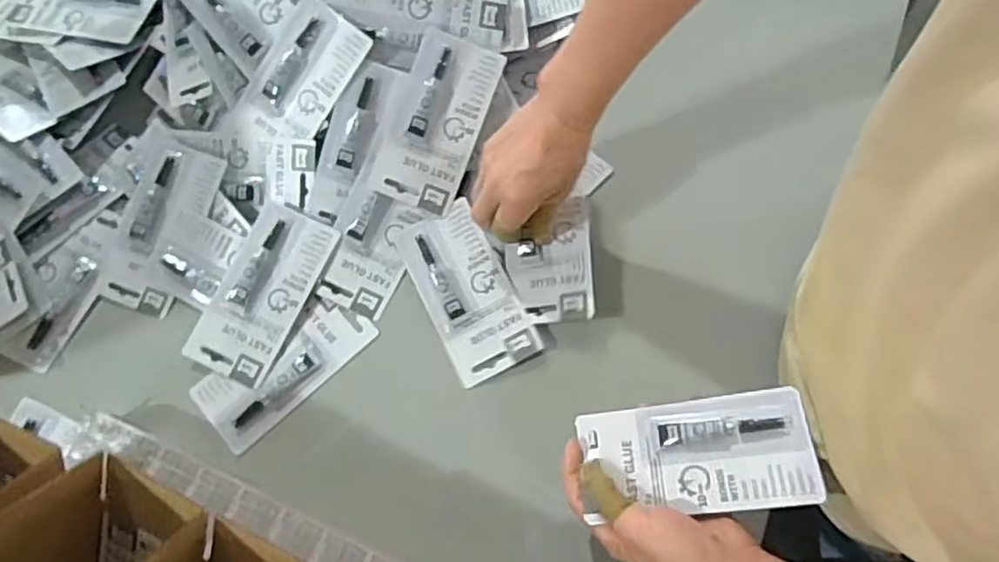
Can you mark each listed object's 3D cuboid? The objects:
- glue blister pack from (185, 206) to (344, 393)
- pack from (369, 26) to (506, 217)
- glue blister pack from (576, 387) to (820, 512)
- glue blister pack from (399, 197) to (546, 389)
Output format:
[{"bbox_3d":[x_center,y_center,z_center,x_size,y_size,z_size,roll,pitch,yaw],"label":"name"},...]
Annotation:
[{"bbox_3d":[-0.219,0.009,0.611,0.081,0.025,0.160,23,73,11],"label":"glue blister pack"},{"bbox_3d":[-0.056,-0.149,0.616,0.078,0.013,0.163,20,89,-11],"label":"pack"},{"bbox_3d":[0.138,0.122,0.469,0.153,0.009,0.079,-12,62,15],"label":"glue blister pack"},{"bbox_3d":[-0.029,0.009,0.603,0.077,0.023,0.158,-26,71,-7],"label":"glue blister pack"}]

